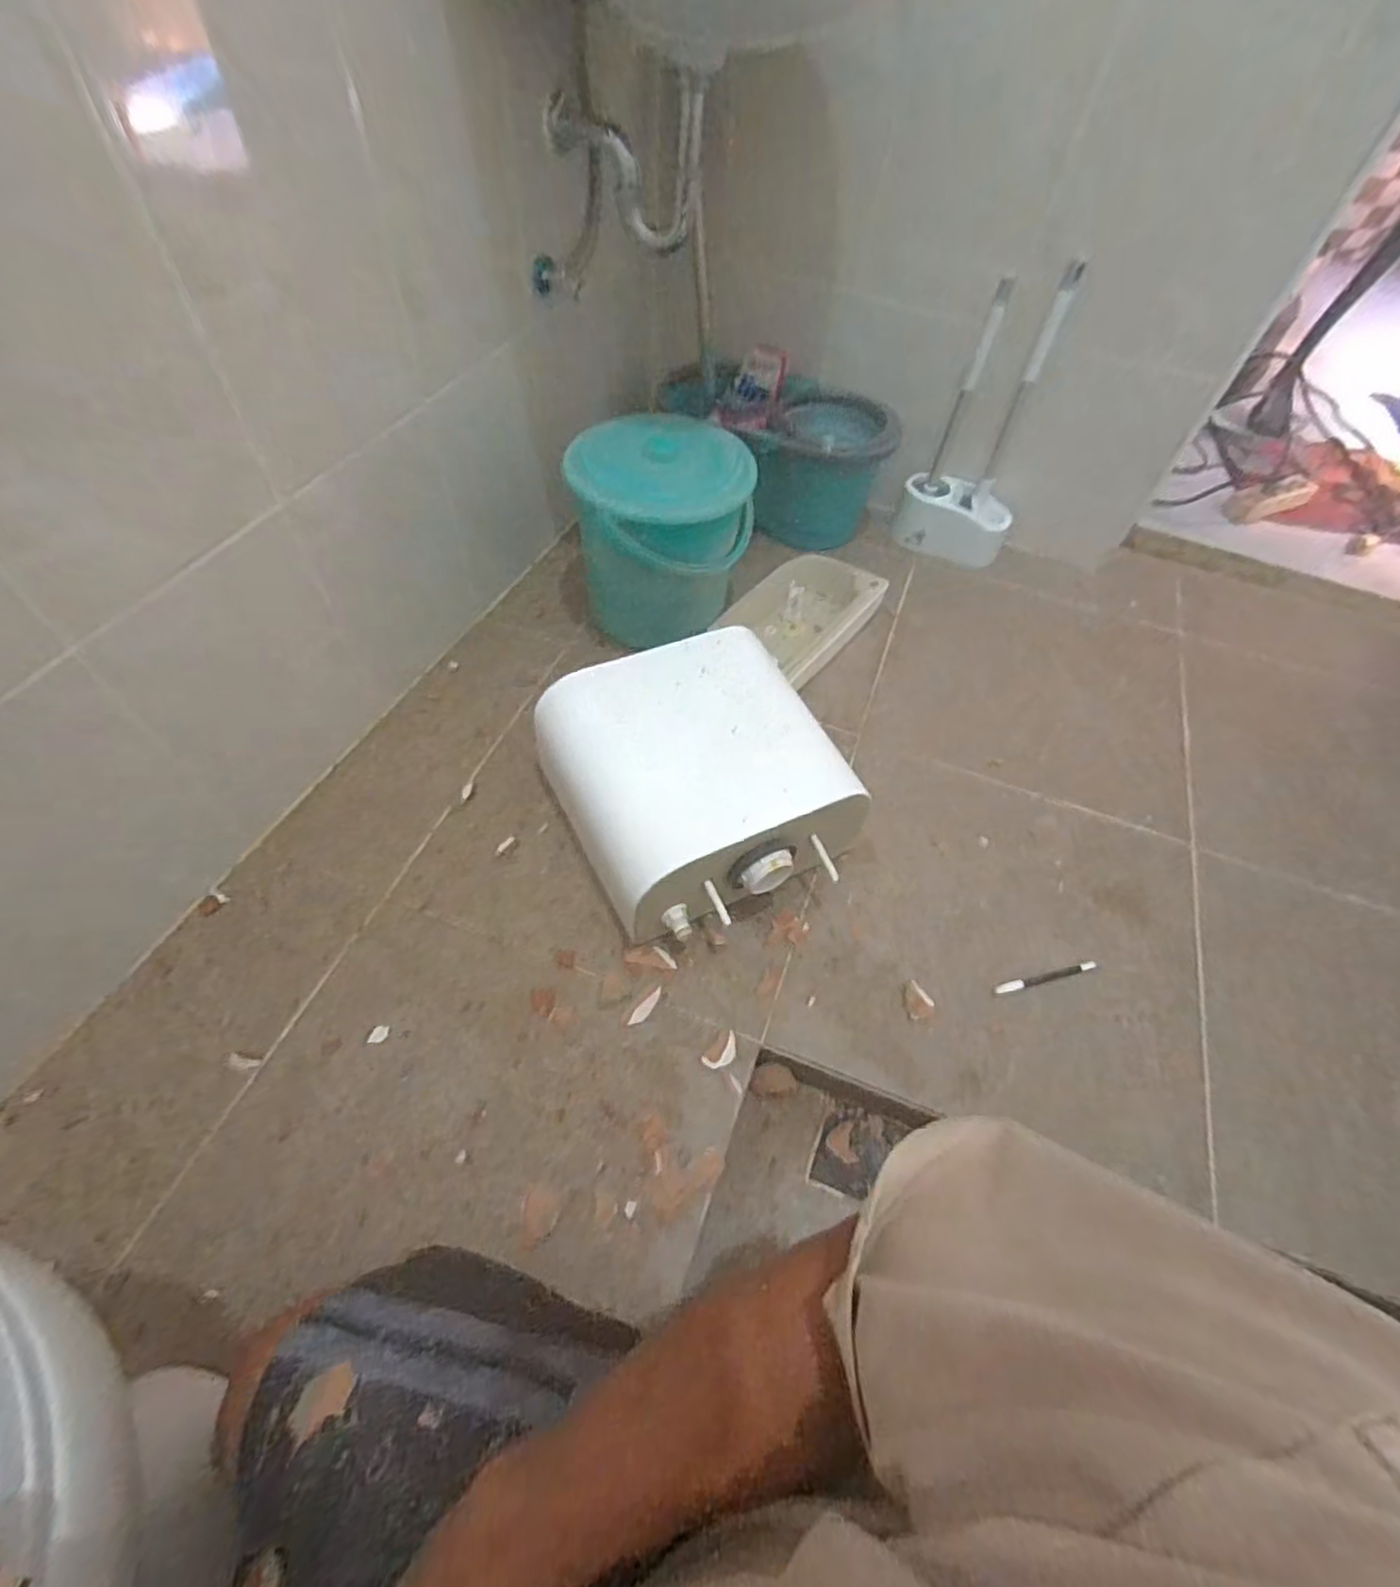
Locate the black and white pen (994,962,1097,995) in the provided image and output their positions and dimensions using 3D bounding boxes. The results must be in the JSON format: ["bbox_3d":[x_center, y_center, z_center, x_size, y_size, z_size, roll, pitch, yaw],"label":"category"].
[{"bbox_3d":[0.429,0.229,0.850,0.139,0.007,0.013,-10,59,-10],"label":"black and white pen"}]

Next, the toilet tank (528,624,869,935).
[{"bbox_3d":[0.009,-0.016,0.876,0.324,0.182,0.322,-24,62,-19],"label":"toilet tank"}]

